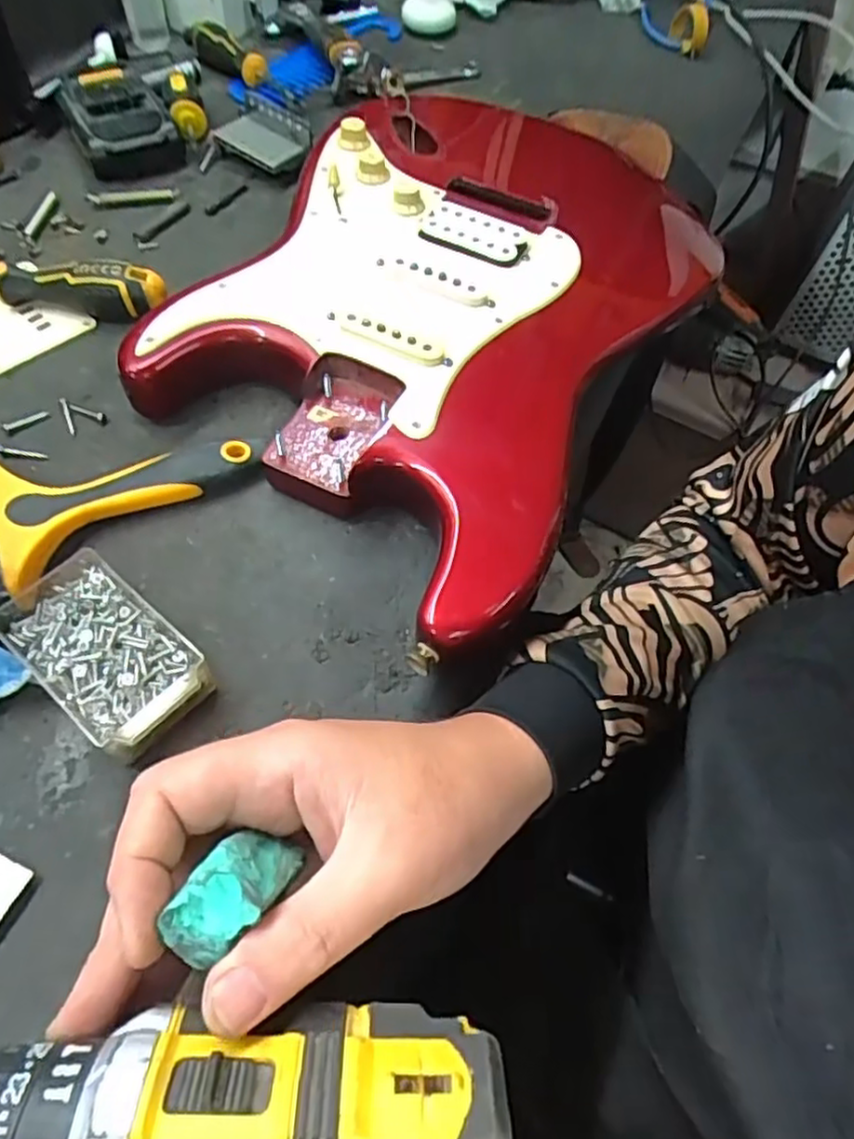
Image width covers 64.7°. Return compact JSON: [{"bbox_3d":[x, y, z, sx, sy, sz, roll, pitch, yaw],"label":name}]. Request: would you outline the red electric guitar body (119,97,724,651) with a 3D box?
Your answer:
[{"bbox_3d":[0.005,-0.163,0.438,0.284,0.057,0.393,28,61,13],"label":"red electric guitar body"}]

